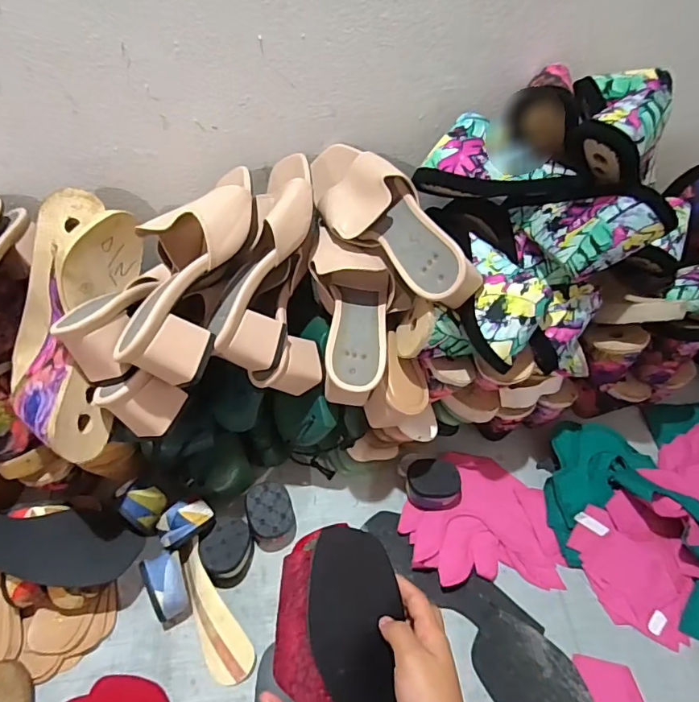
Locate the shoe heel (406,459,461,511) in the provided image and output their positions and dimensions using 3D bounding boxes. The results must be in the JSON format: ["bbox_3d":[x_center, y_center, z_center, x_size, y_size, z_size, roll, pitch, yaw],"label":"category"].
[{"bbox_3d":[0.099,0.155,0.574,0.064,0.022,0.055,3,49,0],"label":"shoe heel"}]

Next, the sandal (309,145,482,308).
[{"bbox_3d":[0.034,-0.136,0.513,0.091,0.073,0.242,-45,64,5],"label":"sandal"}]

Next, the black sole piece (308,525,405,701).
[{"bbox_3d":[0.007,0.245,0.361,0.074,0.010,0.212,10,61,-26],"label":"black sole piece"}]

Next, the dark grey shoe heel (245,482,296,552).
[{"bbox_3d":[-0.090,0.190,0.555,0.053,0.048,0.069,-10,51,-11],"label":"dark grey shoe heel"}]

